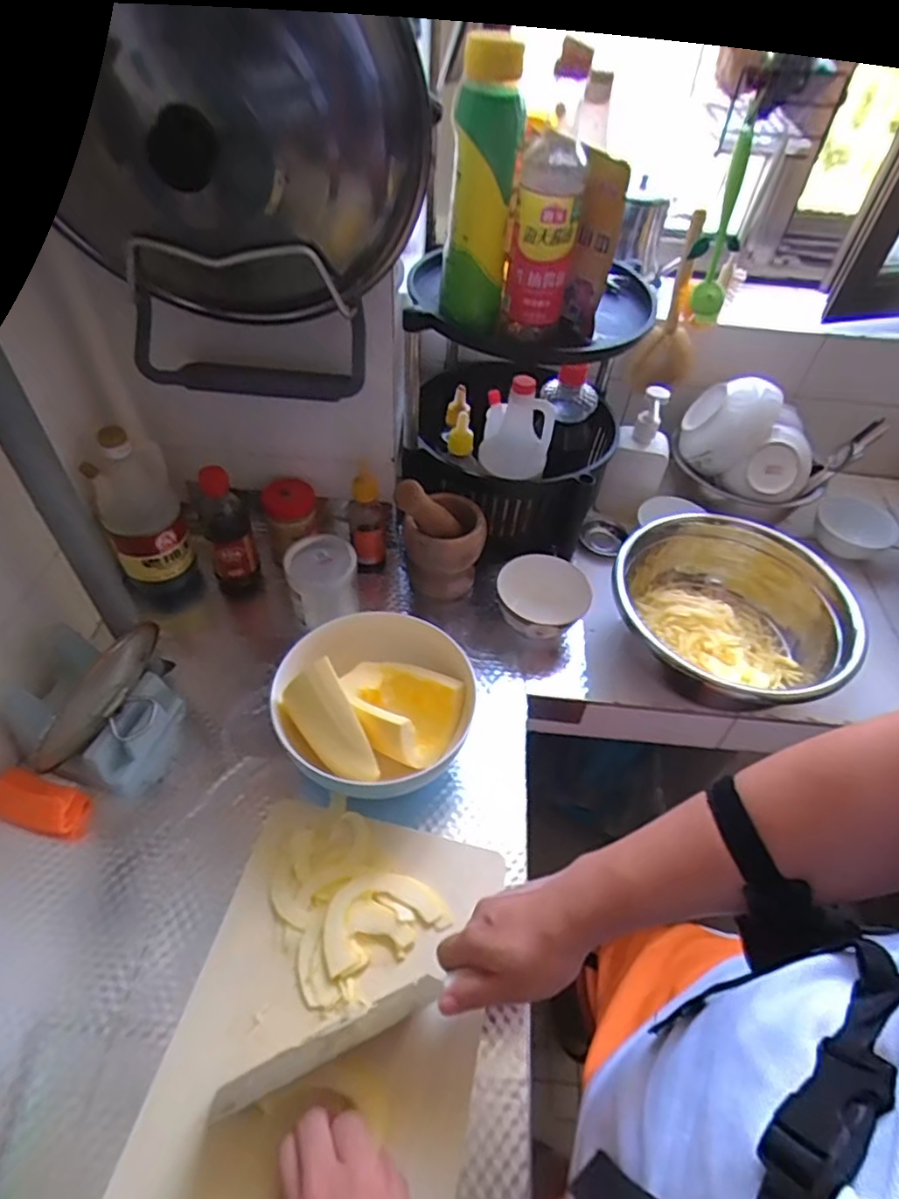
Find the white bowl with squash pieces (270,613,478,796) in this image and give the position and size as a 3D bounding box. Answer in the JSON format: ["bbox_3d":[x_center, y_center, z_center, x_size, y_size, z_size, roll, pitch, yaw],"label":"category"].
[{"bbox_3d":[-0.080,0.107,0.631,0.186,0.109,0.192,2,49,-3],"label":"white bowl with squash pieces"}]

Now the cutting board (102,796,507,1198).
[{"bbox_3d":[-0.097,0.351,0.484,0.234,0.020,0.360,12,50,6],"label":"cutting board"}]

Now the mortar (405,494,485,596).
[{"bbox_3d":[-0.003,-0.064,0.793,0.087,0.118,0.097,27,53,18],"label":"mortar"}]

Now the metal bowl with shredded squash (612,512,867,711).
[{"bbox_3d":[0.325,0.016,0.733,0.253,0.124,0.267,2,49,-3],"label":"metal bowl with shredded squash"}]

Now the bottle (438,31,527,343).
[{"bbox_3d":[0.028,-0.374,0.582,0.061,0.231,0.054,1,49,-3],"label":"bottle"}]

